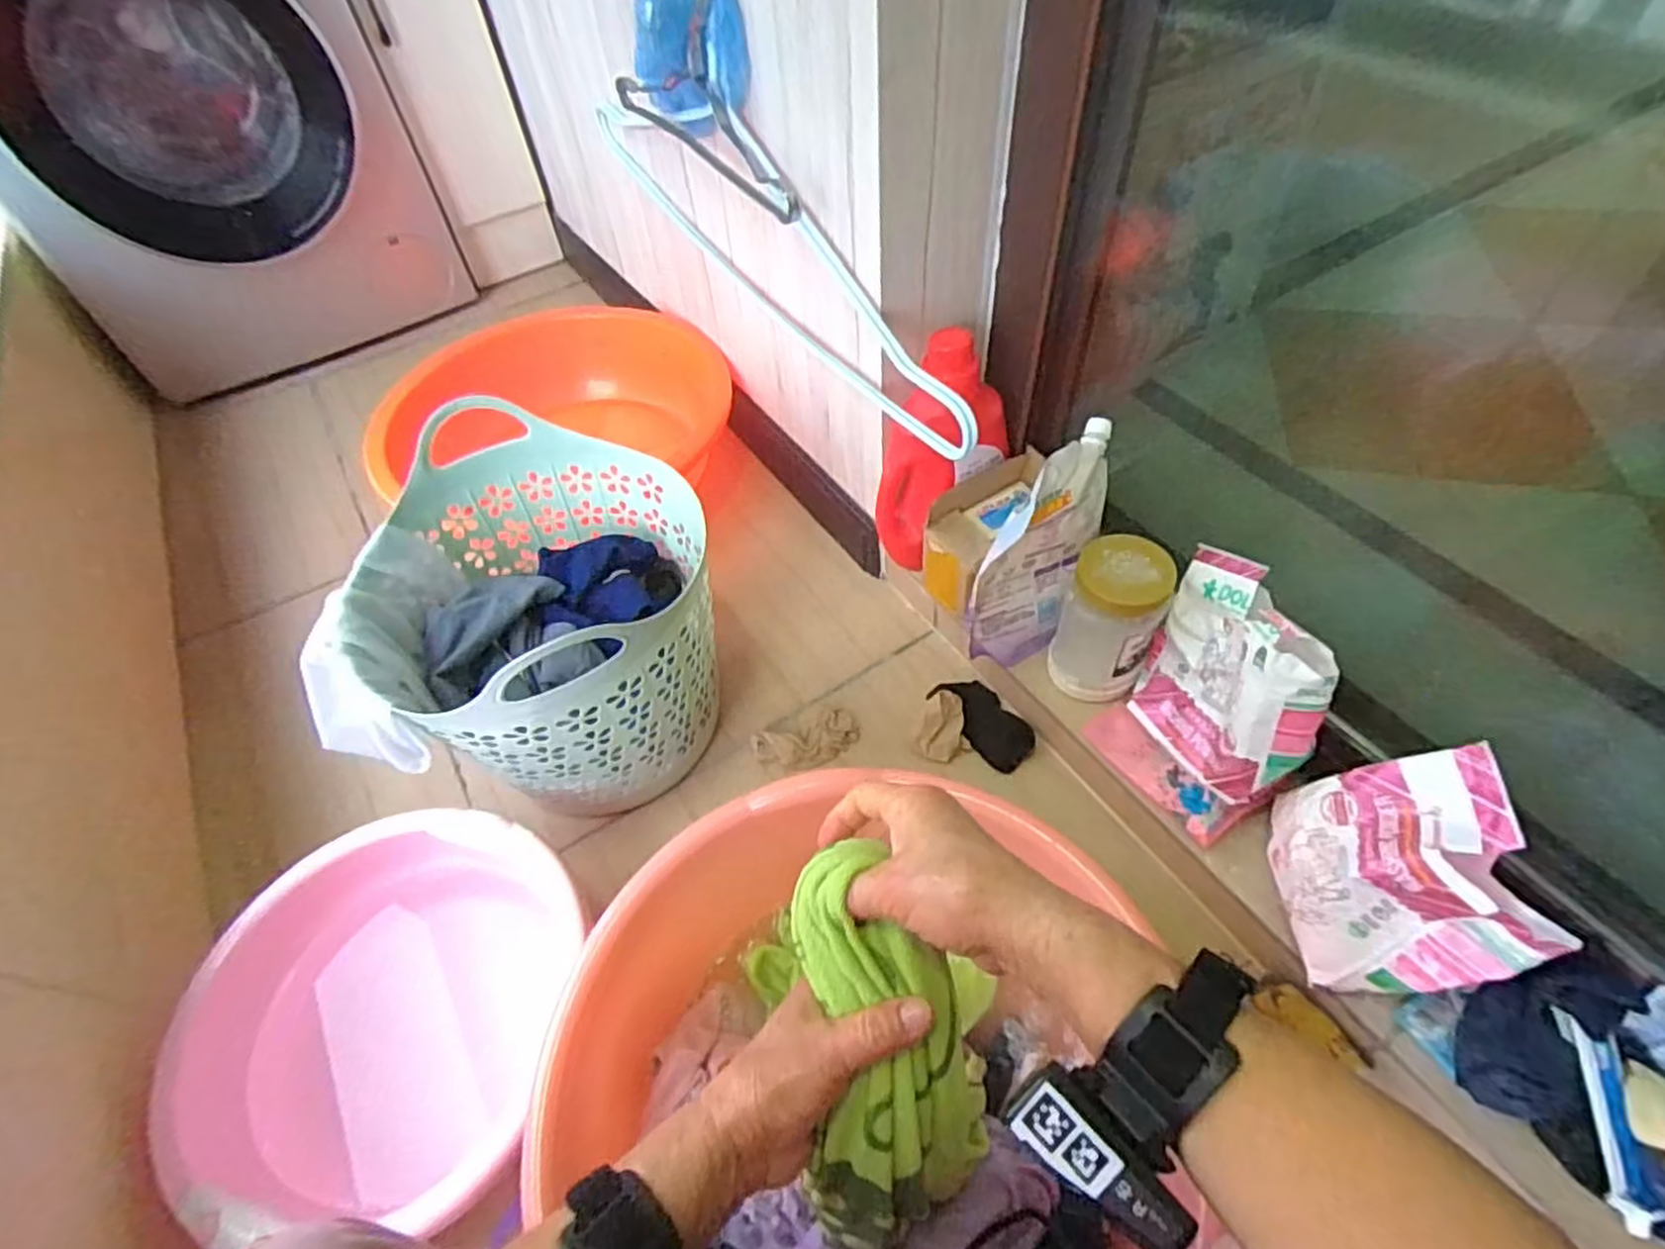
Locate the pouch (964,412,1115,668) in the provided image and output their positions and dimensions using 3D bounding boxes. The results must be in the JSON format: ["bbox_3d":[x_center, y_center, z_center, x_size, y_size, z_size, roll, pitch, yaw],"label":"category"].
[{"bbox_3d":[0.220,-0.075,0.816,0.082,0.240,0.153,29,60,23],"label":"pouch"}]

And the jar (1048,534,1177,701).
[{"bbox_3d":[0.292,-0.002,0.814,0.098,0.159,0.100,24,58,21],"label":"jar"}]

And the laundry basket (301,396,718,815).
[{"bbox_3d":[-0.298,-0.006,0.802,0.335,0.293,0.362,-2,52,3],"label":"laundry basket"}]

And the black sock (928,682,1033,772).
[{"bbox_3d":[0.177,0.110,0.890,0.054,0.026,0.129,-40,85,-24],"label":"black sock"}]

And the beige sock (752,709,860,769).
[{"bbox_3d":[-0.029,0.142,0.911,0.121,0.017,0.064,-19,53,-10],"label":"beige sock"}]

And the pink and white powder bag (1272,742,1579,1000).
[{"bbox_3d":[0.467,0.201,0.634,0.133,0.156,0.173,-6,52,-1],"label":"pink and white powder bag"}]

